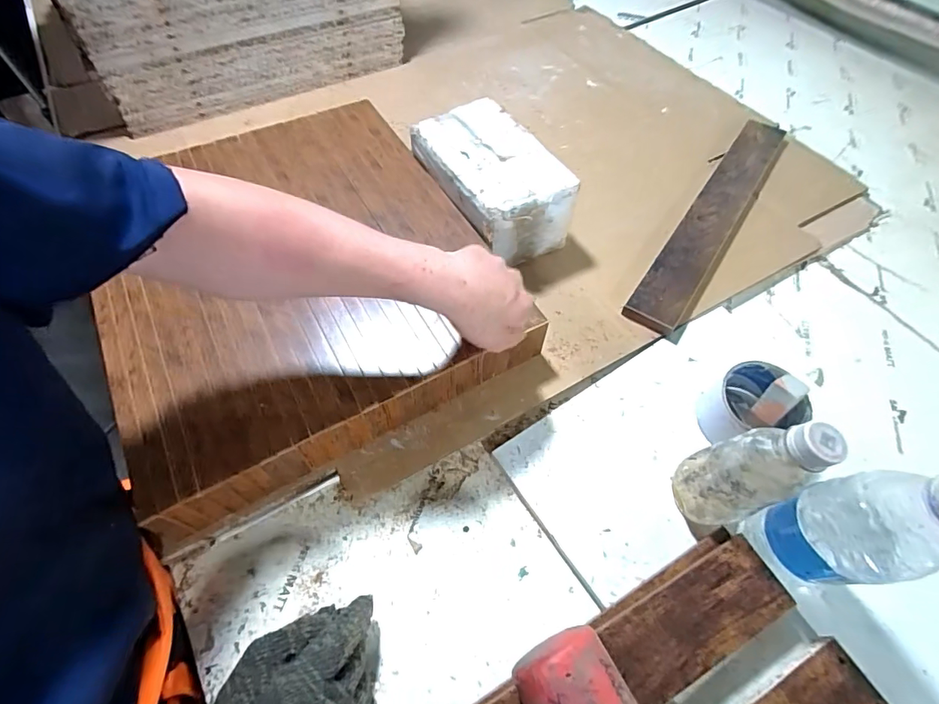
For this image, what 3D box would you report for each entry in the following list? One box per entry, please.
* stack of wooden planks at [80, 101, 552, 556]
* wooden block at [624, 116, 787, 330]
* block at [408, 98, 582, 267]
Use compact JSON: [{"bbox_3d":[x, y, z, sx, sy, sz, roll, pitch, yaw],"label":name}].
[{"bbox_3d":[-0.186,-0.100,0.539,0.406,0.066,0.448,-26,62,-15],"label":"stack of wooden planks"},{"bbox_3d":[0.336,-0.193,0.643,0.058,0.021,0.460,31,63,18],"label":"wooden block"},{"bbox_3d":[0.027,-0.208,0.601,0.122,0.105,0.201,-28,62,-16],"label":"block"}]

